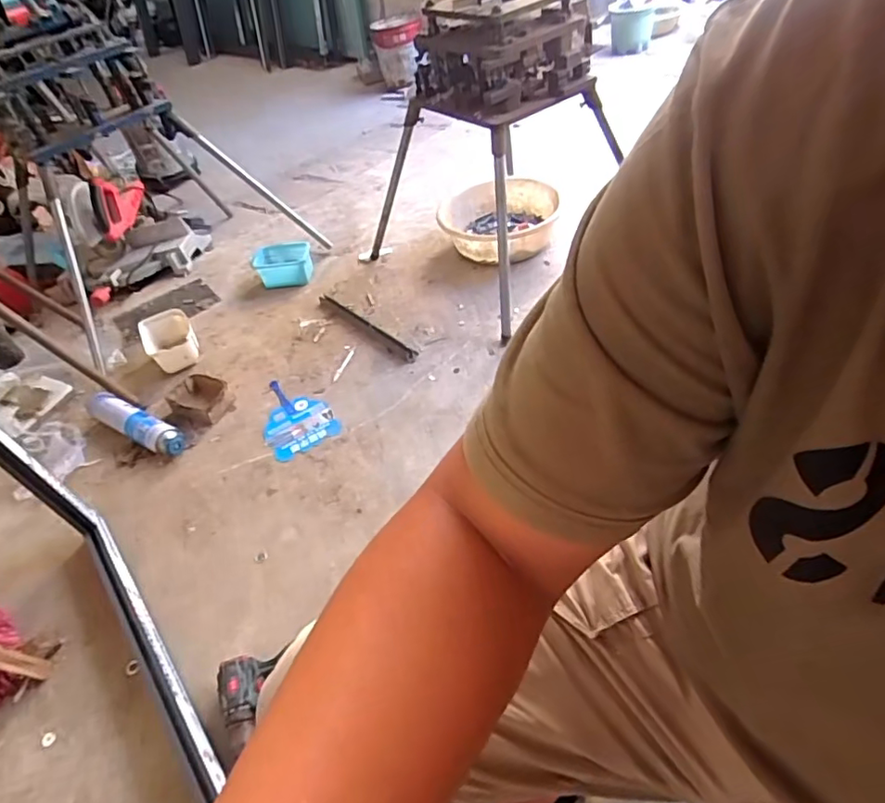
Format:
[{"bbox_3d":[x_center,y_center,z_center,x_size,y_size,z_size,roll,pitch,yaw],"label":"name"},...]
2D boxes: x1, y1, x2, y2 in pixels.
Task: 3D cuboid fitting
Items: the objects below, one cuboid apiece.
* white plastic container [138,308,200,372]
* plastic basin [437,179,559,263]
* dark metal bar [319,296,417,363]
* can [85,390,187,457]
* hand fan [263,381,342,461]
[{"bbox_3d":[-0.750,-0.172,1.557,0.133,0.093,0.211,-31,47,-18],"label":"white plastic container"},{"bbox_3d":[0.171,-0.546,1.725,0.352,0.113,0.356,-4,45,8],"label":"plastic basin"},{"bbox_3d":[-0.214,-0.201,1.526,0.044,0.030,0.398,-38,50,-24],"label":"dark metal bar"},{"bbox_3d":[-0.740,0.052,1.350,0.326,0.058,0.079,21,53,29],"label":"can"},{"bbox_3d":[-0.363,0.026,1.347,0.158,0.011,0.262,-29,47,-17],"label":"hand fan"}]

